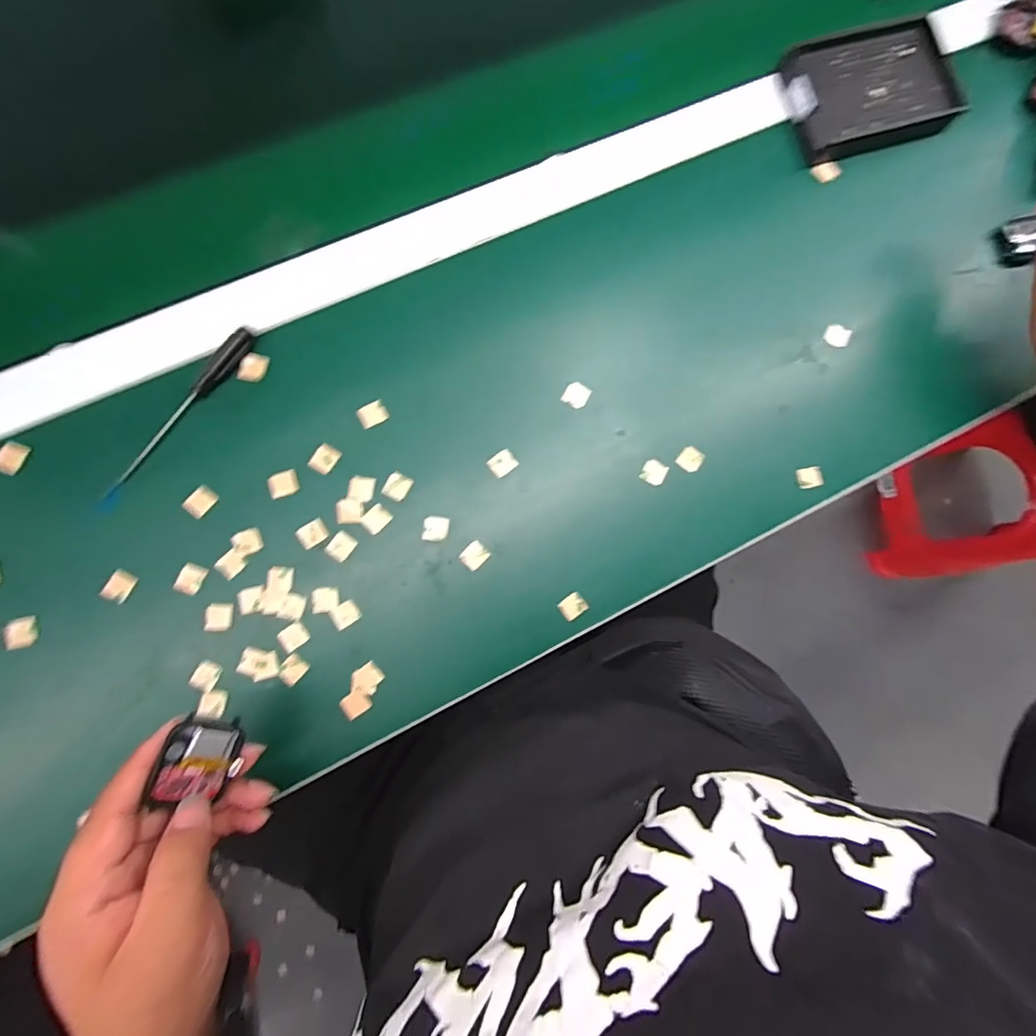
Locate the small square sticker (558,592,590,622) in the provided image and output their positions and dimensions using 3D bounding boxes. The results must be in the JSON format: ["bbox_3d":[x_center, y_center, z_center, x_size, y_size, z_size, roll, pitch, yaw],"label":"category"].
[{"bbox_3d":[0.041,0.065,0.362,0.019,0.004,0.016,-35,80,-12],"label":"small square sticker"}]

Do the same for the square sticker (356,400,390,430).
[{"bbox_3d":[-0.106,-0.076,0.359,0.021,0.004,0.016,-34,88,-14],"label":"square sticker"}]

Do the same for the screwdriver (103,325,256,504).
[{"bbox_3d":[-0.233,-0.075,0.338,0.013,0.016,0.144,39,82,-1],"label":"screwdriver"}]

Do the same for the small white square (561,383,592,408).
[{"bbox_3d":[0.045,-0.094,0.375,0.018,0.005,0.018,31,83,-2],"label":"small white square"}]

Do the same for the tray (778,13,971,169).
[{"bbox_3d":[0.295,-0.361,0.408,0.144,0.017,0.094,-19,87,-7],"label":"tray"}]

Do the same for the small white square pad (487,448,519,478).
[{"bbox_3d":[-0.011,-0.041,0.366,0.020,0.005,0.016,-43,90,-8],"label":"small white square pad"}]

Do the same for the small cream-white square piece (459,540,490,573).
[{"bbox_3d":[-0.031,0.027,0.355,0.019,0.007,0.017,-44,90,-8],"label":"small cream-white square piece"}]

